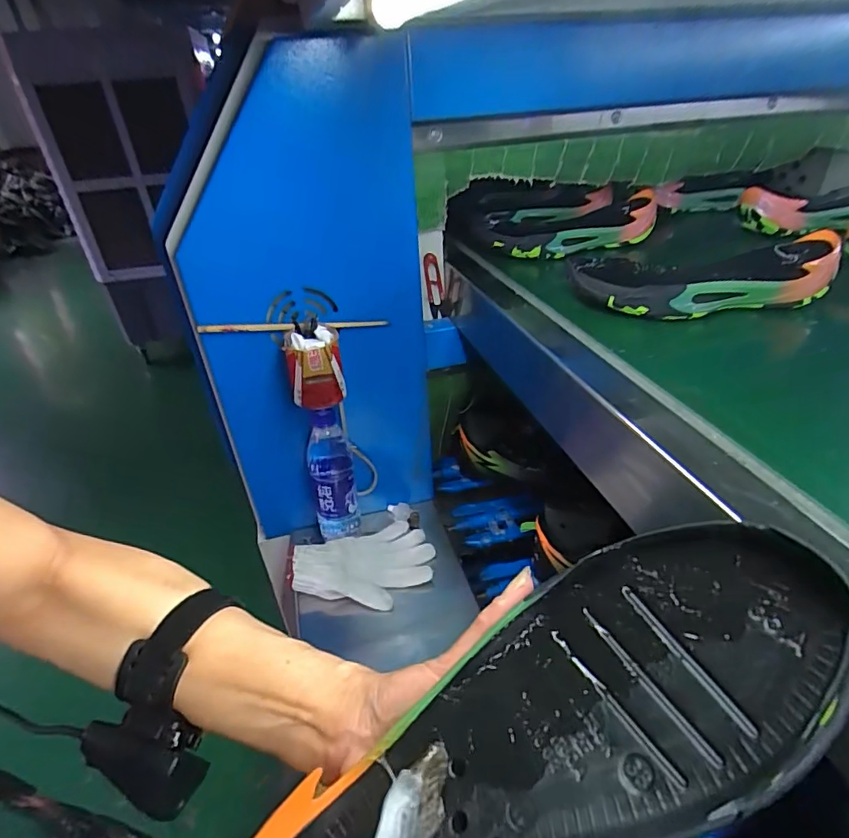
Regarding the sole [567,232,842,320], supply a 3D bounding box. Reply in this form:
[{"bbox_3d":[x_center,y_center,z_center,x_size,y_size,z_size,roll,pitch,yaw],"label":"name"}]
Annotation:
[{"bbox_3d":[0.280,-0.147,0.522,0.257,0.050,0.101,-5,32,-2],"label":"sole"}]

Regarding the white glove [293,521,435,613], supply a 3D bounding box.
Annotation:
[{"bbox_3d":[-0.080,0.209,0.718,0.194,0.026,0.122,-10,45,-28],"label":"white glove"}]

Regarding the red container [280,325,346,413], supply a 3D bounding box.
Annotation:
[{"bbox_3d":[-0.134,-0.063,0.633,0.064,0.087,0.062,-8,33,-6],"label":"red container"}]

